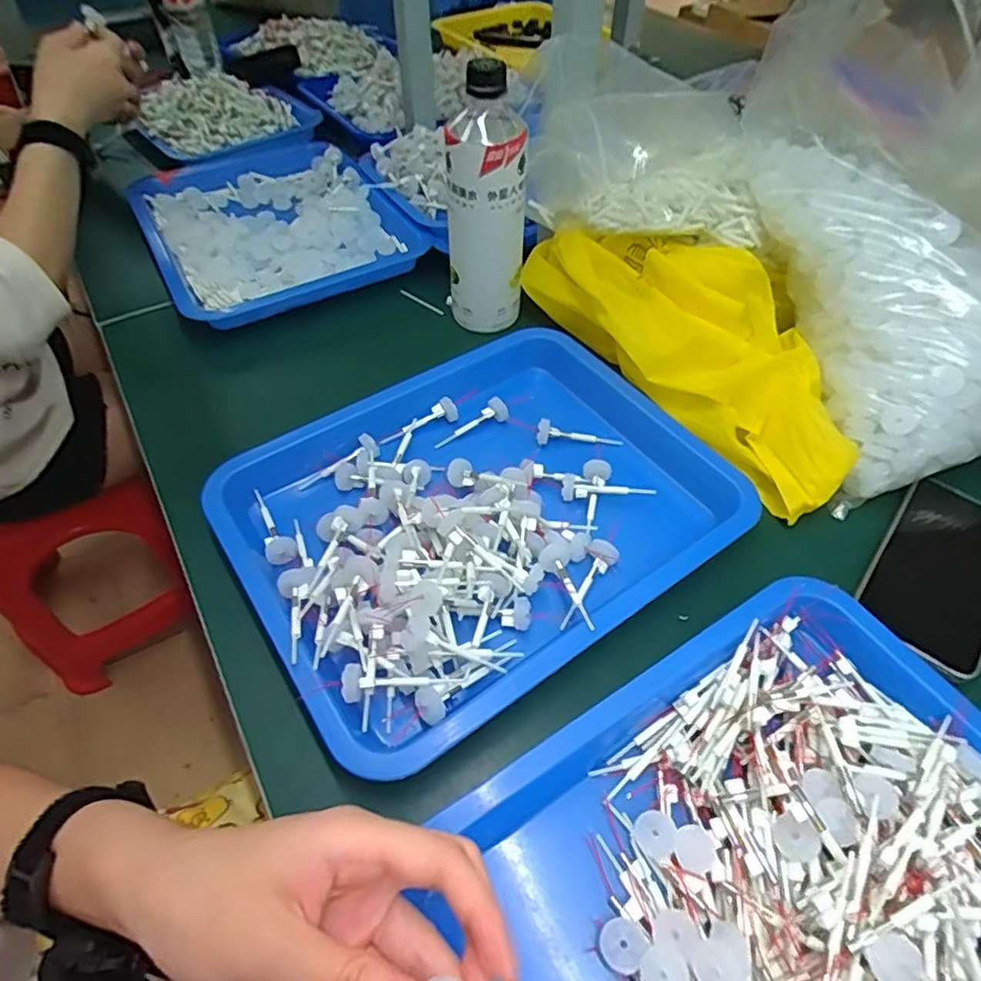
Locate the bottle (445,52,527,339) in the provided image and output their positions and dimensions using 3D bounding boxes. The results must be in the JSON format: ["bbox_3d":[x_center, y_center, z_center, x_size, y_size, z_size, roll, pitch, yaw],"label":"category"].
[{"bbox_3d":[-0.006,-0.243,0.519,0.067,0.202,0.062,1,52,1],"label":"bottle"}]

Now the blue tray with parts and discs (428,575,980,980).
[{"bbox_3d":[0.140,0.206,0.275,0.329,0.044,0.261,-26,56,-19],"label":"blue tray with parts and discs"}]

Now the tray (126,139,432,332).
[{"bbox_3d":[-0.247,-0.299,0.676,0.256,0.039,0.308,-27,57,-20],"label":"tray"}]

